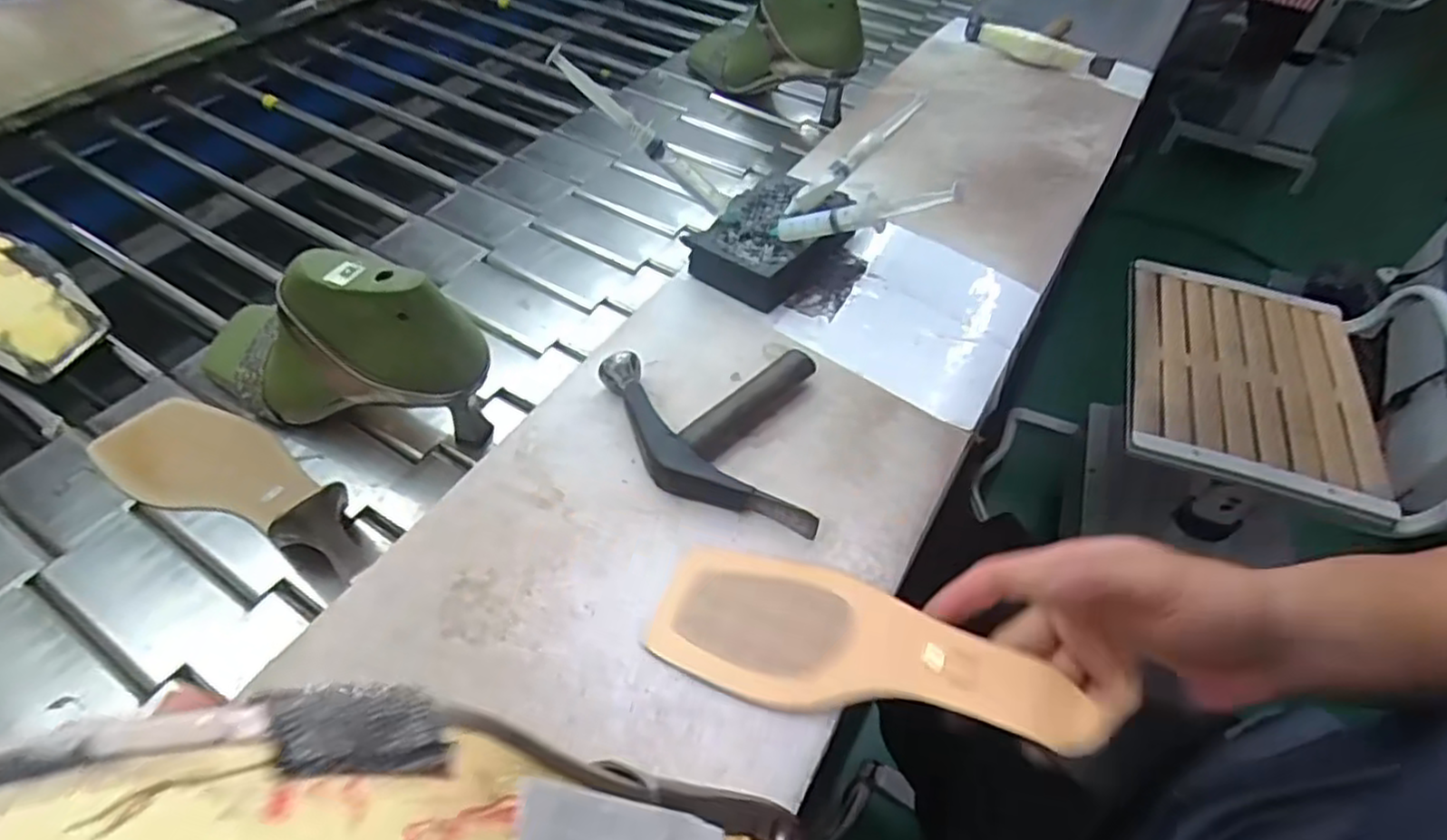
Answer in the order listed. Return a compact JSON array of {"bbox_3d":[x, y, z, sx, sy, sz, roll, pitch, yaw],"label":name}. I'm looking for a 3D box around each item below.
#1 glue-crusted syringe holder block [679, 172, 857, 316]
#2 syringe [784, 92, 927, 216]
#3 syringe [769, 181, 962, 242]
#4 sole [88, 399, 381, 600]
[{"bbox_3d":[0.040,-0.144,0.561,0.088,0.039,0.128,27,53,19],"label":"glue-crusted syringe holder block"},{"bbox_3d":[0.105,-0.209,0.557,0.141,0.023,0.015,-42,60,-7],"label":"syringe"},{"bbox_3d":[0.091,-0.140,0.489,0.141,0.022,0.017,0,40,40],"label":"syringe"},{"bbox_3d":[-0.316,0.036,0.454,0.238,0.053,0.080,27,53,19],"label":"sole"}]

